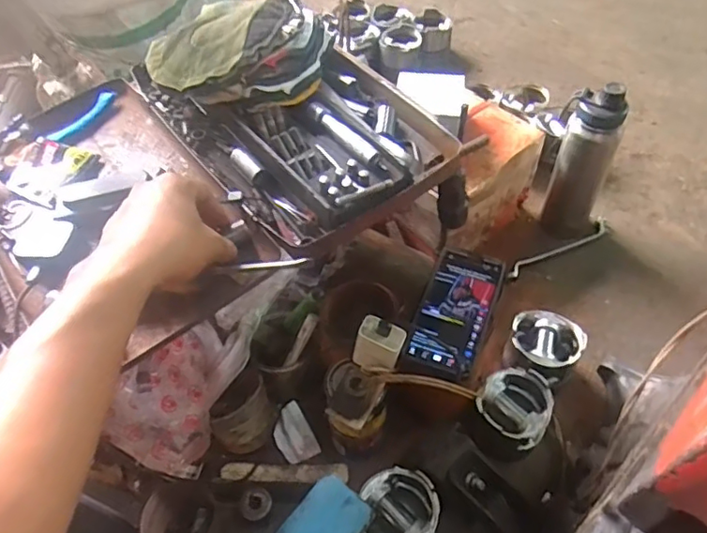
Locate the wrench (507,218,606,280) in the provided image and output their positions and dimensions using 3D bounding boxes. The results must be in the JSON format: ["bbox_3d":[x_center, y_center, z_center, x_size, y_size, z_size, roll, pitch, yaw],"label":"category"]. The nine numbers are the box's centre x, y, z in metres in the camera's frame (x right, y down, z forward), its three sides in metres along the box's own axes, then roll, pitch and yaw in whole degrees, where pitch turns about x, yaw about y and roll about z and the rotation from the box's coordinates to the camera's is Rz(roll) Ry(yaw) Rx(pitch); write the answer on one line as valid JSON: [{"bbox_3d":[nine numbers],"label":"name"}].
[{"bbox_3d":[0.337,-0.032,0.949,0.215,0.012,0.031,-25,54,-16],"label":"wrench"}]

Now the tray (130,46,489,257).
[{"bbox_3d":[-0.056,-0.153,0.598,0.214,0.040,0.302,-34,57,-22],"label":"tray"}]

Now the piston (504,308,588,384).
[{"bbox_3d":[0.261,0.118,0.799,0.094,0.082,0.088,-1,51,2],"label":"piston"}]

